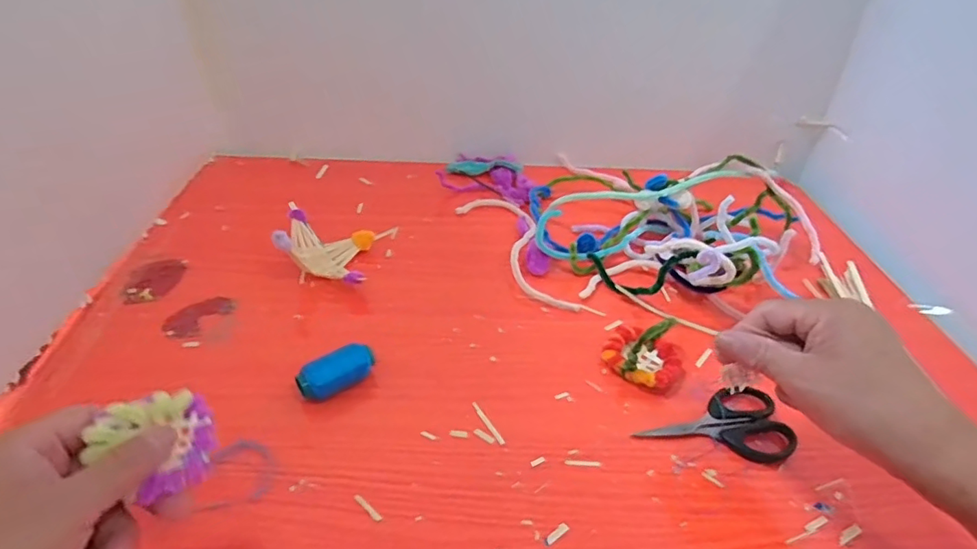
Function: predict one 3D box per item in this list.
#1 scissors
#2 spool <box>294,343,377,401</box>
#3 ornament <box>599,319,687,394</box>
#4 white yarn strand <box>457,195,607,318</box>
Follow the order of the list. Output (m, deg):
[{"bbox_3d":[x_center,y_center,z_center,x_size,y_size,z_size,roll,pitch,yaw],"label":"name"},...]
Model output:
[{"bbox_3d":[0.163,0.112,0.390,0.107,0.014,0.055,-5,41,-12],"label":"scissors"},{"bbox_3d":[-0.109,0.074,0.393,0.053,0.025,0.027,-26,49,-32],"label":"spool"},{"bbox_3d":[0.130,0.055,0.434,0.060,0.044,0.064,3,40,-3],"label":"ornament"},{"bbox_3d":[0.037,-0.028,0.541,0.068,0.020,0.199,-15,44,-22],"label":"white yarn strand"}]

